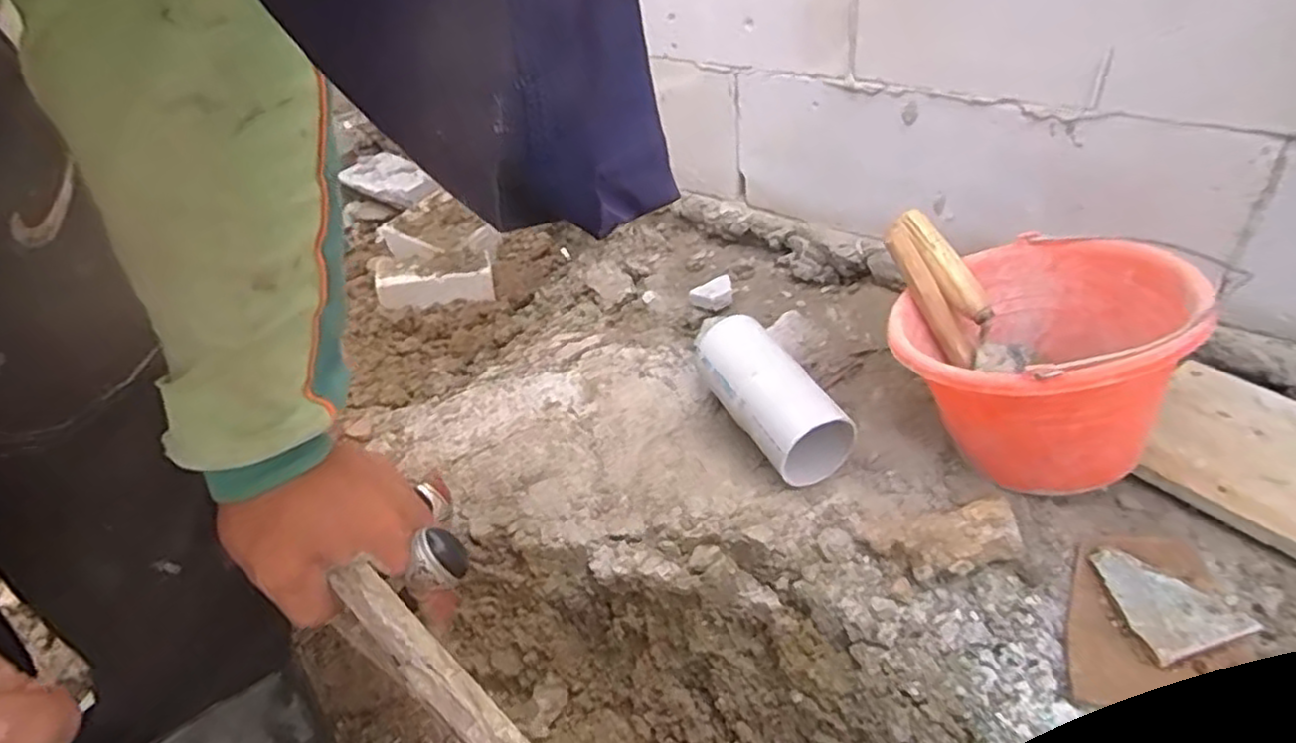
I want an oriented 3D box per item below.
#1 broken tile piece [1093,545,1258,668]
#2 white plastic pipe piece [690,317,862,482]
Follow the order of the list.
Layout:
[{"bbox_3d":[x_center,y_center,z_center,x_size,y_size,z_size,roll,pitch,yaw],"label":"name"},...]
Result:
[{"bbox_3d":[0.416,0.182,0.582,0.084,0.018,0.093,-12,38,-6],"label":"broken tile piece"},{"bbox_3d":[0.131,0.030,0.798,0.088,0.085,0.232,-20,39,-16],"label":"white plastic pipe piece"}]

